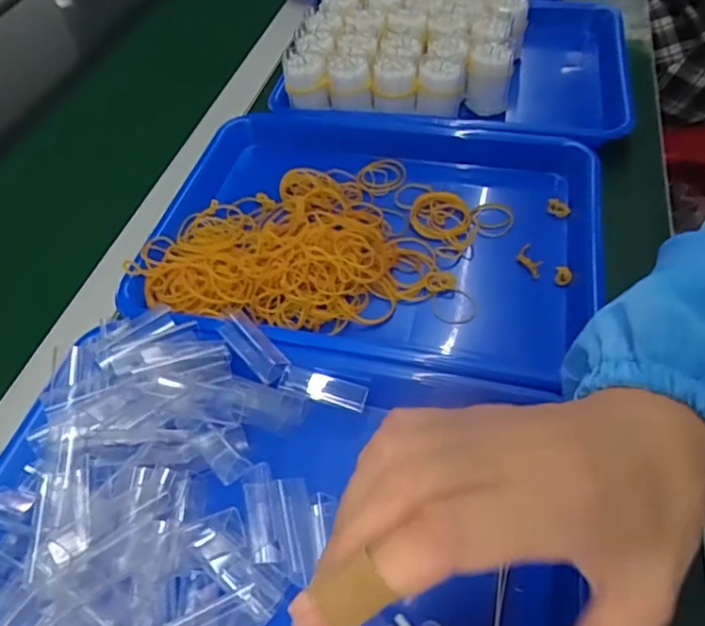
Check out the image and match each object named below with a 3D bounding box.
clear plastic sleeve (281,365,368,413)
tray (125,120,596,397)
[{"bbox_3d":[-0.017,0.047,0.365,0.053,0.009,0.015,16,52,-2],"label":"clear plastic sleeve"},{"bbox_3d":[0.001,-0.058,0.480,0.368,0.065,0.251,9,52,11],"label":"tray"}]

